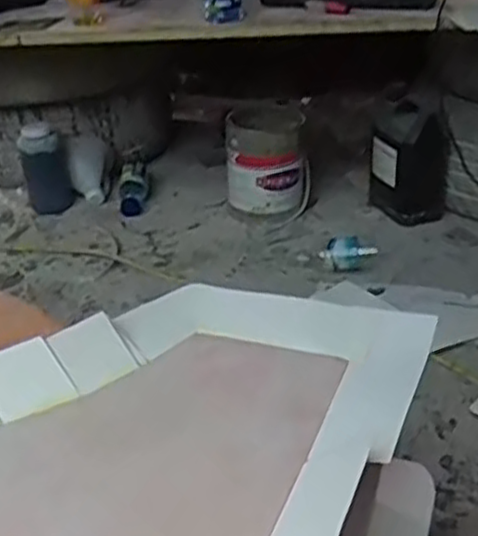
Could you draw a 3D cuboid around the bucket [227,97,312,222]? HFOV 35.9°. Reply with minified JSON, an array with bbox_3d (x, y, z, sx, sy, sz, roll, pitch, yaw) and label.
[{"bbox_3d":[0.061,-0.213,1.558,0.175,0.218,0.150,-1,29,1],"label":"bucket"}]

